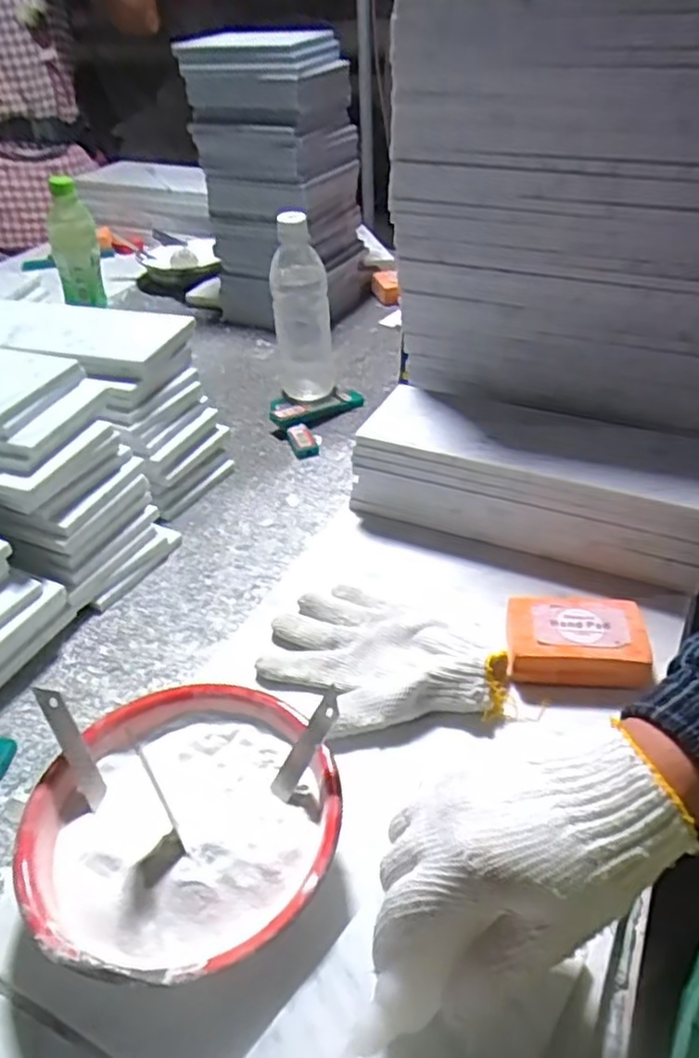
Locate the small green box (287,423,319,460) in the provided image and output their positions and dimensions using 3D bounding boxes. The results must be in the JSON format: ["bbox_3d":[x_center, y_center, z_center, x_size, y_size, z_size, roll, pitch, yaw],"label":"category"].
[{"bbox_3d":[-0.051,-0.095,0.783,0.025,0.012,0.056,-13,41,-10],"label":"small green box"}]

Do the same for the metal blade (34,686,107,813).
[{"bbox_3d":[-0.158,0.123,0.411,0.012,0.073,0.007,-27,1,-25],"label":"metal blade"}]

